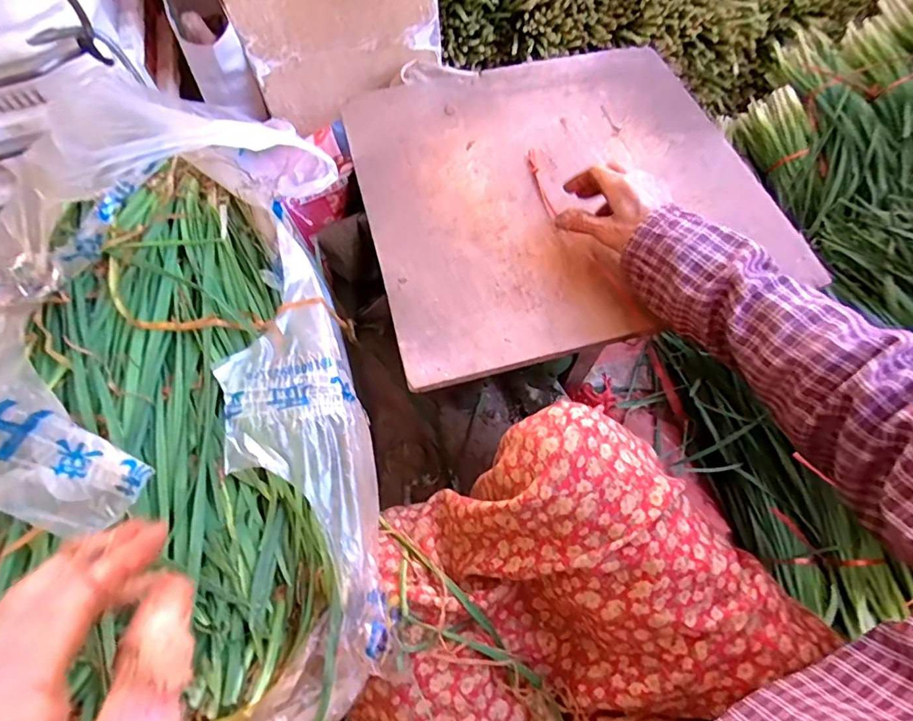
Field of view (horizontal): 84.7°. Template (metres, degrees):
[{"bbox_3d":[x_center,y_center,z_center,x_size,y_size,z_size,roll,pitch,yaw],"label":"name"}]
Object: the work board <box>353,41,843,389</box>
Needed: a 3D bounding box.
[{"bbox_3d":[0.123,-0.220,0.589,0.458,0.023,0.455,-12,62,-9],"label":"work board"}]

